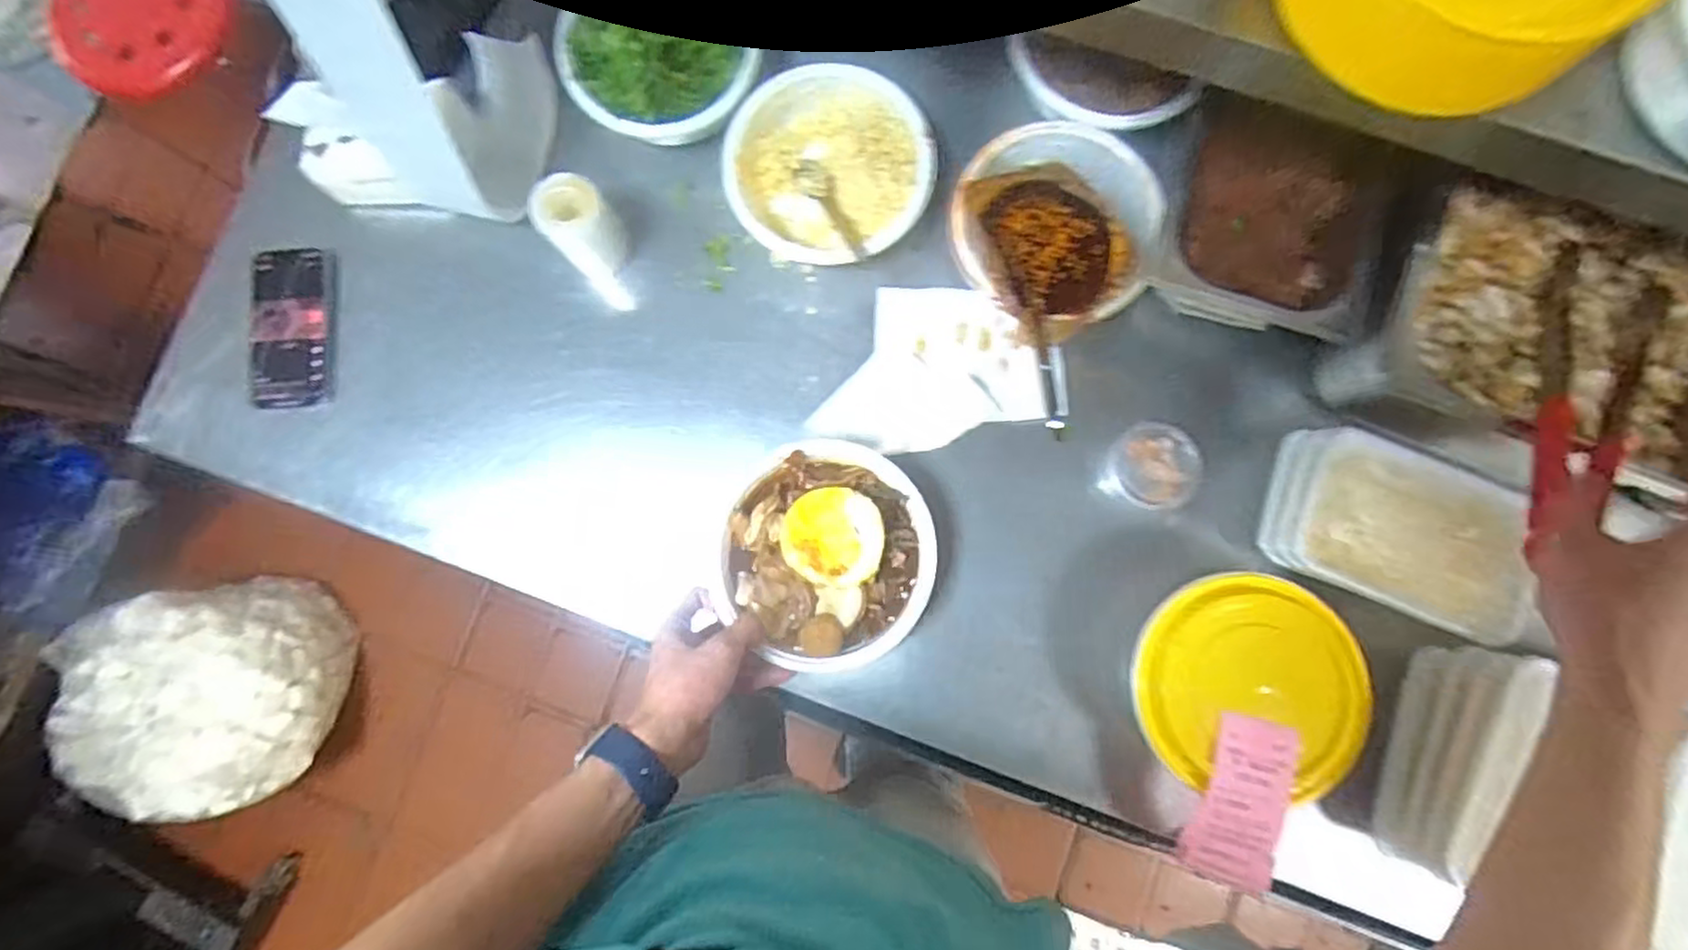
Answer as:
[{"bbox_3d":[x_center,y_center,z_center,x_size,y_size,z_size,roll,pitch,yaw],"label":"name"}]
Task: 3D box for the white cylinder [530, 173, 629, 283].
[{"bbox_3d":[-0.217,-0.207,0.617,0.055,0.091,0.054,0,83,1],"label":"white cylinder"}]

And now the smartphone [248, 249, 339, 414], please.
[{"bbox_3d":[-0.490,-0.132,0.651,0.075,0.011,0.146,-4,83,1],"label":"smartphone"}]

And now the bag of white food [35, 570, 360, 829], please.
[{"bbox_3d":[-1.099,0.384,1.278,0.370,0.237,0.382,-9,83,0],"label":"bag of white food"}]

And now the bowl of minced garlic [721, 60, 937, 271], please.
[{"bbox_3d":[-0.012,-0.261,0.636,0.170,0.058,0.159,0,83,1],"label":"bowl of minced garlic"}]

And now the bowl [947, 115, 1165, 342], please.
[{"bbox_3d":[0.167,-0.197,0.601,0.177,0.091,0.182,0,83,1],"label":"bowl"}]

